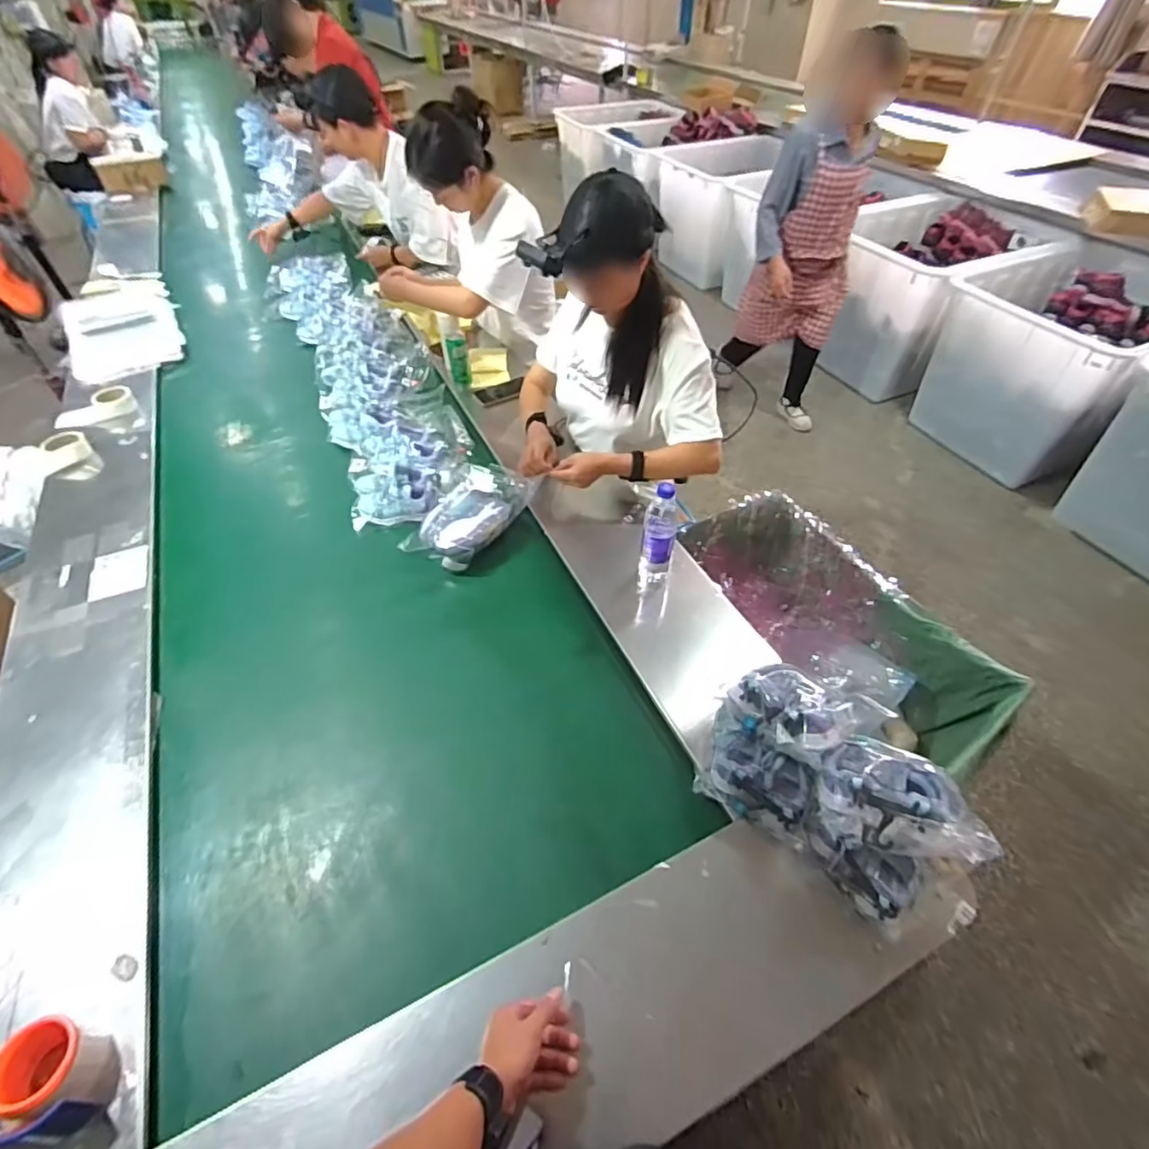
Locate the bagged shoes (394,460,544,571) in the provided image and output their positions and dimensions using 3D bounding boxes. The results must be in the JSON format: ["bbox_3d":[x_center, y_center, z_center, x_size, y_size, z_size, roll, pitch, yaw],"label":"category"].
[{"bbox_3d":[-0.222,-0.151,1.303,0.200,0.110,0.327,29,54,22],"label":"bagged shoes"}]

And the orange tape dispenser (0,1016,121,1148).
[{"bbox_3d":[-0.598,0.562,0.627,0.140,0.074,0.113,-5,49,-6],"label":"orange tape dispenser"}]

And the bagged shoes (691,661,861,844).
[{"bbox_3d":[0.303,0.239,0.868,0.186,0.143,0.223,27,53,20],"label":"bagged shoes"}]

